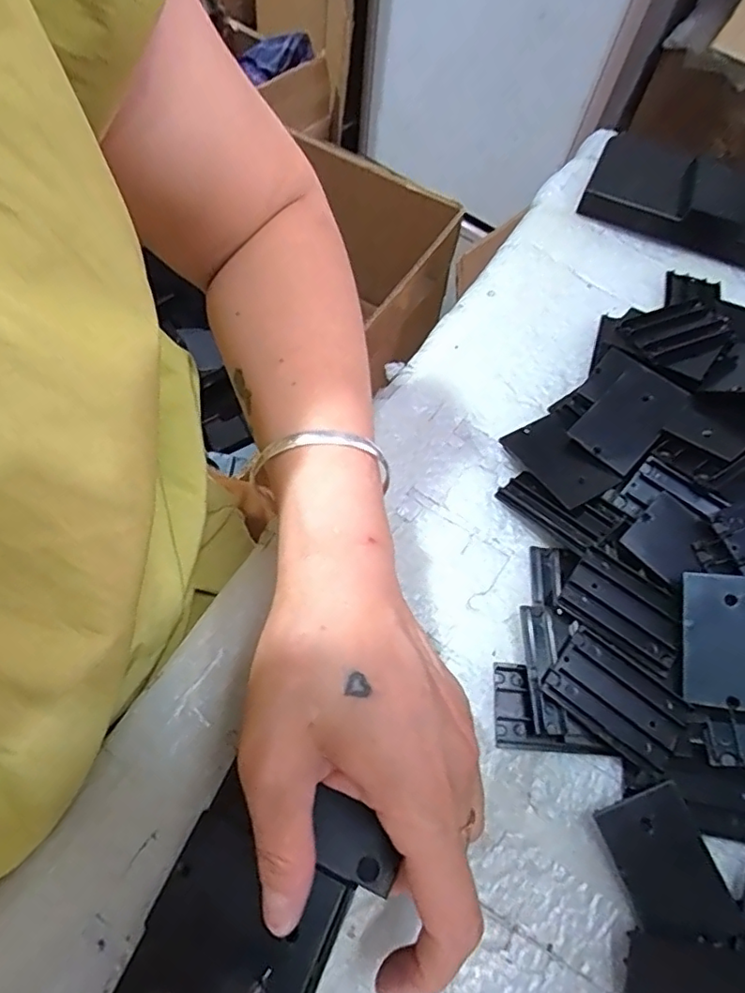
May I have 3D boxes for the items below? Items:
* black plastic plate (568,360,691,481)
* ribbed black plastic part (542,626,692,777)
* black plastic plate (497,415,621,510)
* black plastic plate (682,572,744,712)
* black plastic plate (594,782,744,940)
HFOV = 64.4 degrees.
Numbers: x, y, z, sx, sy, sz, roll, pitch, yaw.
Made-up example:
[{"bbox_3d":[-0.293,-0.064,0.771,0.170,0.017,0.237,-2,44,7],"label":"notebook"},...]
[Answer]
[{"bbox_3d":[0.136,-0.043,0.313,0.036,0.007,0.062,40,78,24],"label":"black plastic plate"},{"bbox_3d":[0.103,0.086,0.250,0.054,0.008,0.033,39,68,14],"label":"ribbed black plastic part"},{"bbox_3d":[0.097,-0.019,0.309,0.034,0.004,0.054,-30,57,-13],"label":"black plastic plate"},{"bbox_3d":[0.151,0.061,0.249,0.035,0.004,0.055,1,71,28],"label":"black plastic plate"},{"bbox_3d":[0.115,0.144,0.230,0.038,0.004,0.053,-17,71,-12],"label":"black plastic plate"}]

